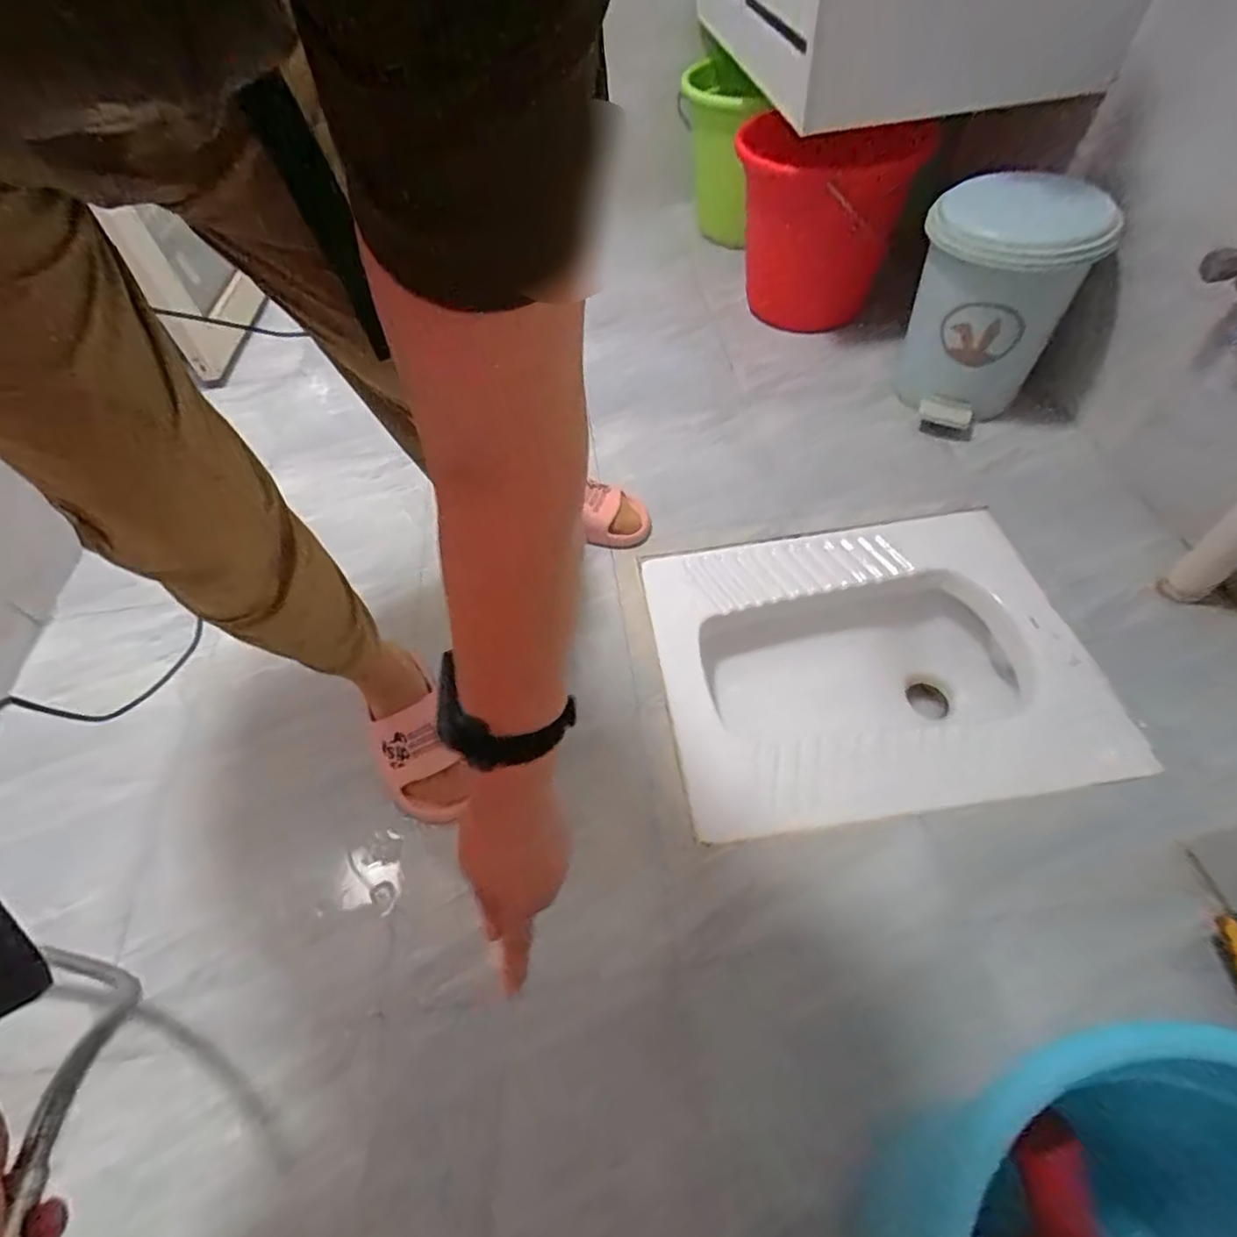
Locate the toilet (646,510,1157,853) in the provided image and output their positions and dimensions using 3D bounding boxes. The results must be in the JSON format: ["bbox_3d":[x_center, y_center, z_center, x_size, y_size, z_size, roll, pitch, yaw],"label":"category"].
[{"bbox_3d":[0.338,0.100,0.906,0.550,0.217,0.444,-10,55,-2],"label":"toilet"}]

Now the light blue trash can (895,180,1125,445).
[{"bbox_3d":[0.596,-0.505,0.999,0.243,0.308,0.239,23,60,19],"label":"light blue trash can"}]

